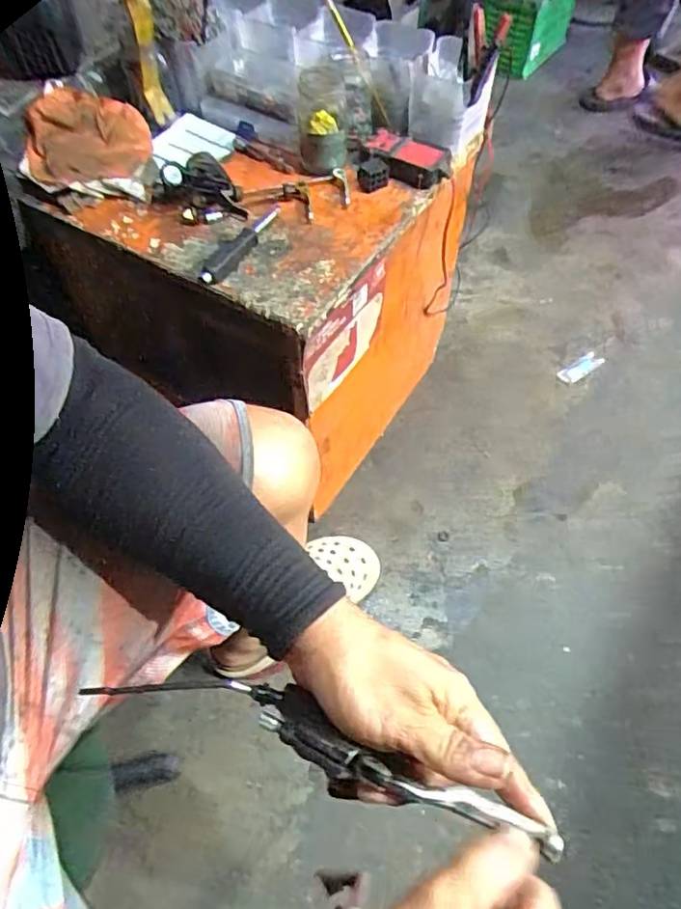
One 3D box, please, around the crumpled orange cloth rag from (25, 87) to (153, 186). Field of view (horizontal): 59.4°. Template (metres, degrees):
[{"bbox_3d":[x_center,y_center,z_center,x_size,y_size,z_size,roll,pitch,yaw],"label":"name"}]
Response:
[{"bbox_3d":[-0.318,-0.403,0.748,0.139,0.051,0.150,-2,59,-2],"label":"crumpled orange cloth rag"}]

